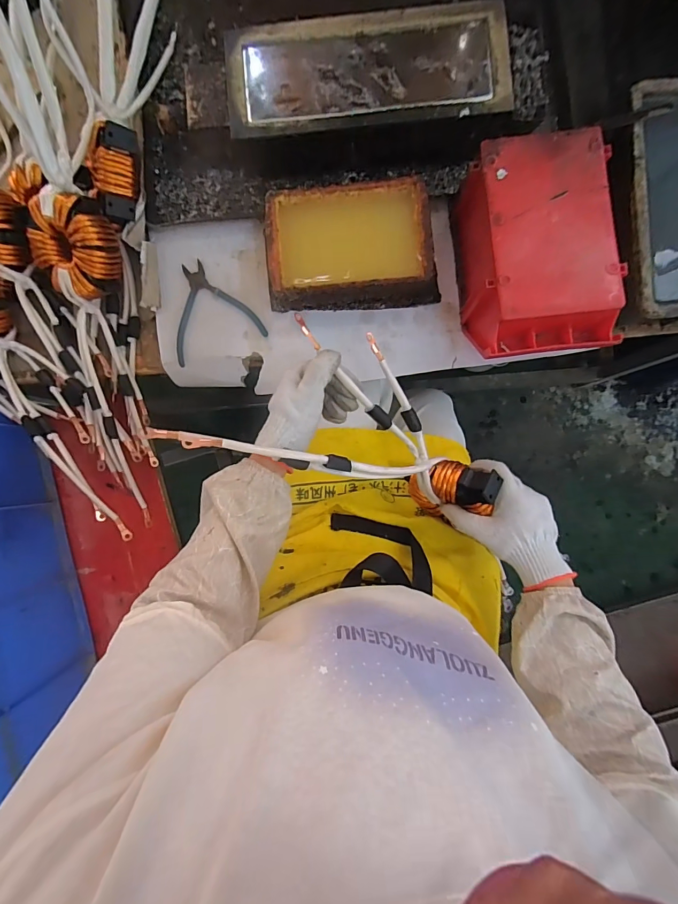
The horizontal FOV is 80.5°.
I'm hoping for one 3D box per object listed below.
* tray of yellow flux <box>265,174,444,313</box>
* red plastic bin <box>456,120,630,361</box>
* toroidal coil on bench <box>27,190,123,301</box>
[{"bbox_3d":[0.019,-0.267,0.527,0.219,0.072,0.136,-4,88,1],"label":"tray of yellow flux"},{"bbox_3d":[0.236,-0.234,0.493,0.154,0.122,0.236,-5,87,1],"label":"red plastic bin"},{"bbox_3d":[-0.332,-0.263,0.507,0.117,0.056,0.117,9,118,18],"label":"toroidal coil on bench"}]

